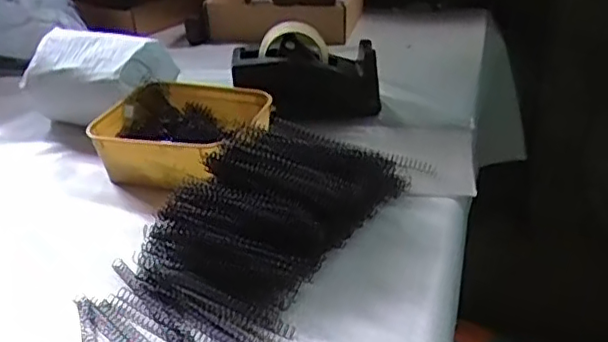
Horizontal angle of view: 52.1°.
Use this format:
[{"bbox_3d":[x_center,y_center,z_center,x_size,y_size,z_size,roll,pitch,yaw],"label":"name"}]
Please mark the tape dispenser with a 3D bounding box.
[{"bbox_3d":[0.003,-0.137,0.868,0.196,0.118,0.107,-5,29,-2],"label":"tape dispenser"}]

